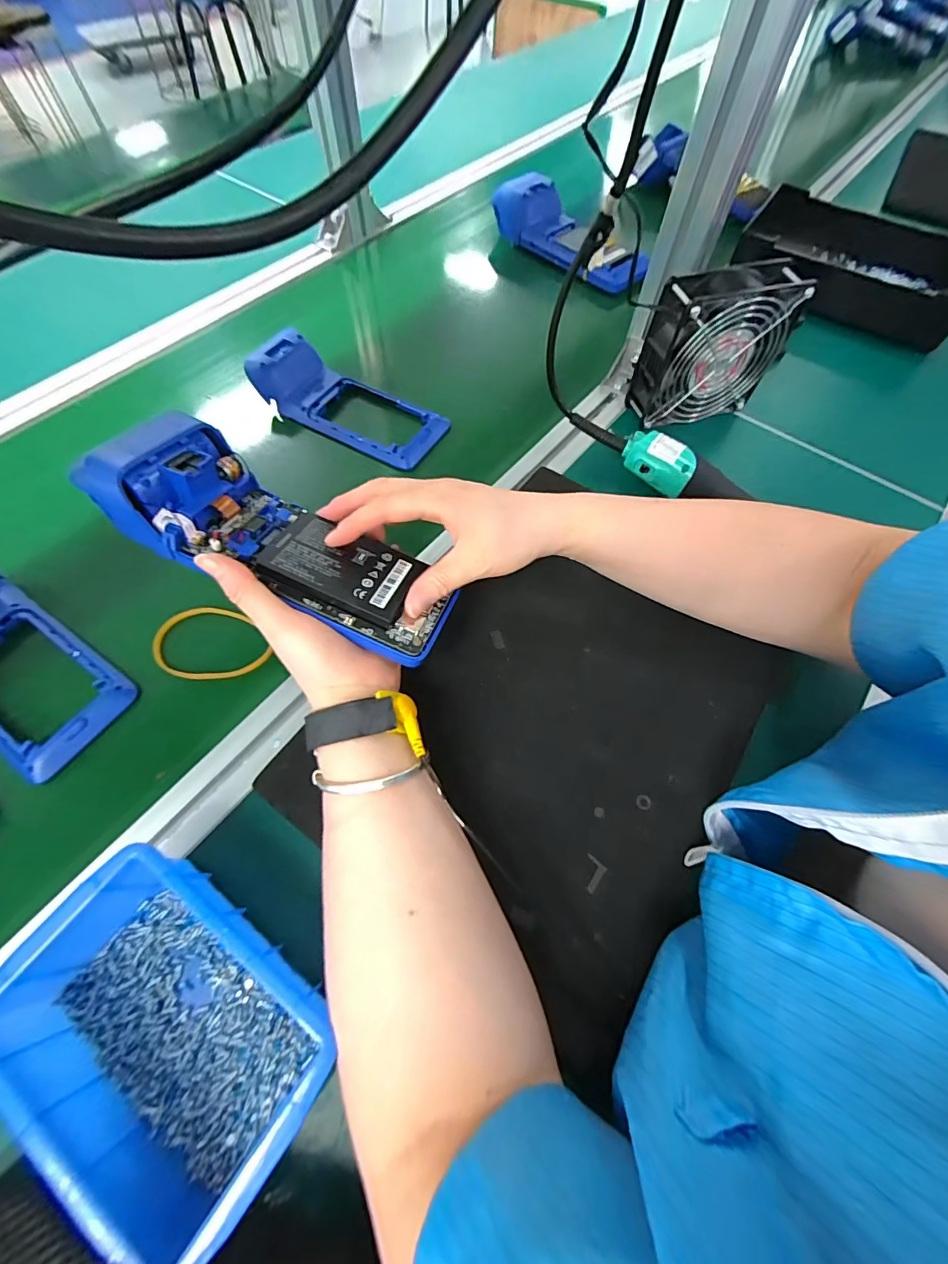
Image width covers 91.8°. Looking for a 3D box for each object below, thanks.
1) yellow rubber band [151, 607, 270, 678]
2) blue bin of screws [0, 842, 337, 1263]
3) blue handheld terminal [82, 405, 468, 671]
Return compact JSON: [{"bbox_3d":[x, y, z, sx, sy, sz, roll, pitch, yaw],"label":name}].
[{"bbox_3d":[-0.199,0.008,0.351,0.090,0.004,0.058,1,64,-1],"label":"yellow rubber band"},{"bbox_3d":[-0.147,0.191,0.226,0.149,0.058,0.095,34,67,15],"label":"blue bin of screws"},{"bbox_3d":[-0.118,-0.055,0.290,0.215,0.042,0.079,30,66,-4],"label":"blue handheld terminal"}]

